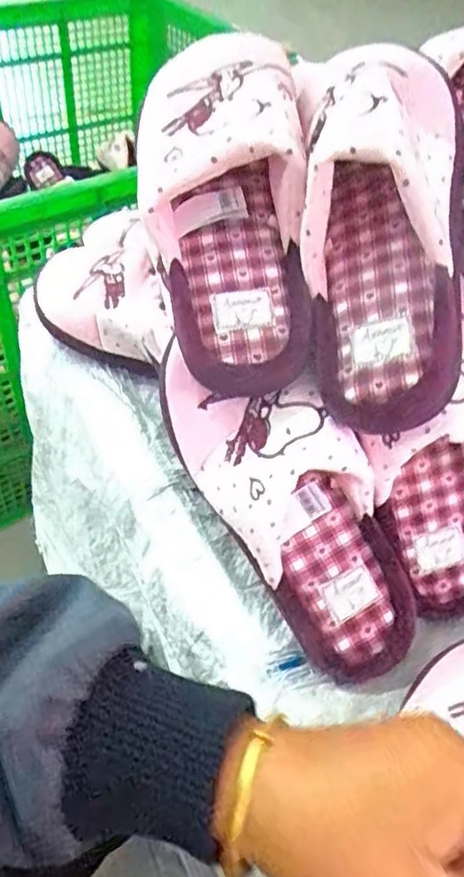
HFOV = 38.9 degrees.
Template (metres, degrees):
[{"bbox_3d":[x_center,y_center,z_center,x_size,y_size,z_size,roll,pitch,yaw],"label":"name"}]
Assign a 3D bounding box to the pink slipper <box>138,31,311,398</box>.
[{"bbox_3d":[-0.003,-0.141,0.376,0.094,0.063,0.230,-4,84,-10],"label":"pink slipper"}]

